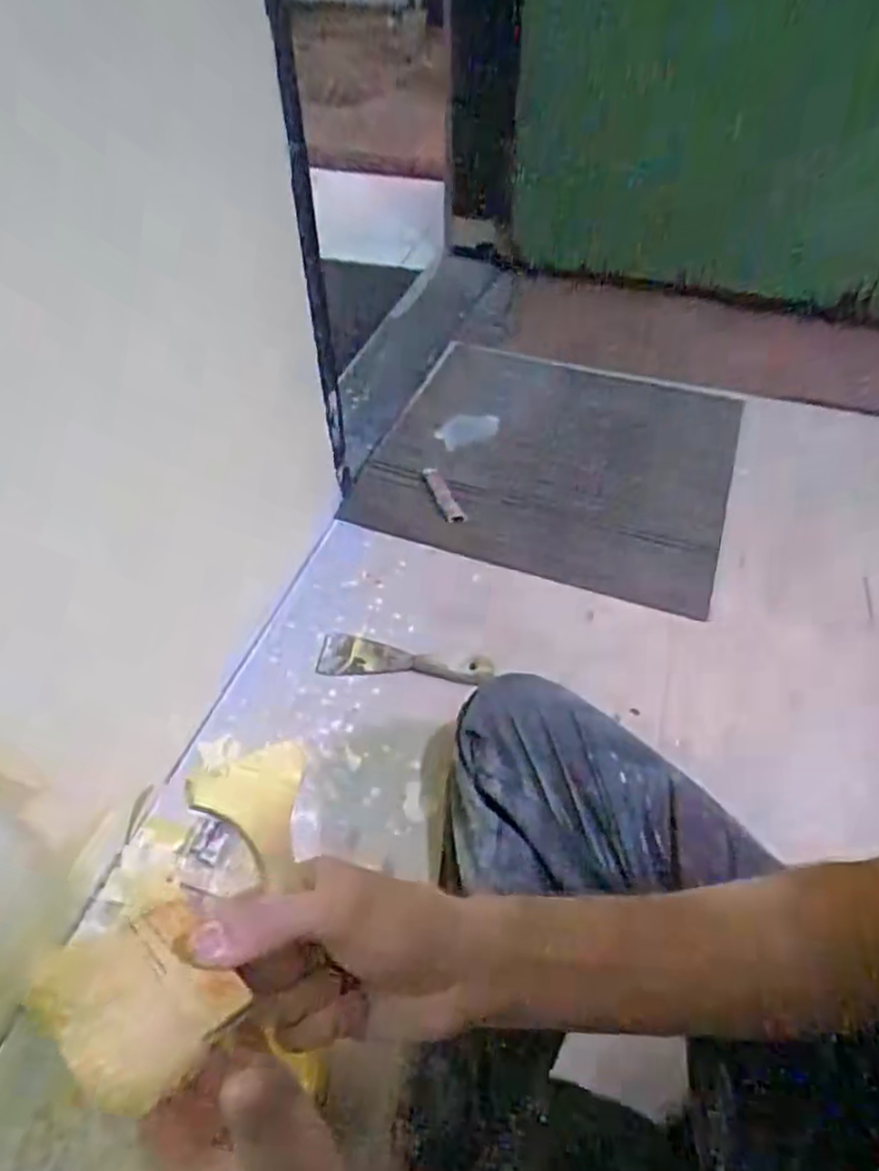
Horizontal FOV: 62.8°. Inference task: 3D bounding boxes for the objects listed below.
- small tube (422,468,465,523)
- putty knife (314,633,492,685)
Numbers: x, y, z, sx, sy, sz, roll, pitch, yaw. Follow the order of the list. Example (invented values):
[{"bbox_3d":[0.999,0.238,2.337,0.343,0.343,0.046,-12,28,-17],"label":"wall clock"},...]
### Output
[{"bbox_3d":[0.002,-0.121,0.968,0.025,0.016,0.092,-22,69,-18],"label":"small tube"},{"bbox_3d":[-0.038,0.079,0.803,0.192,0.014,0.054,5,49,4],"label":"putty knife"}]

